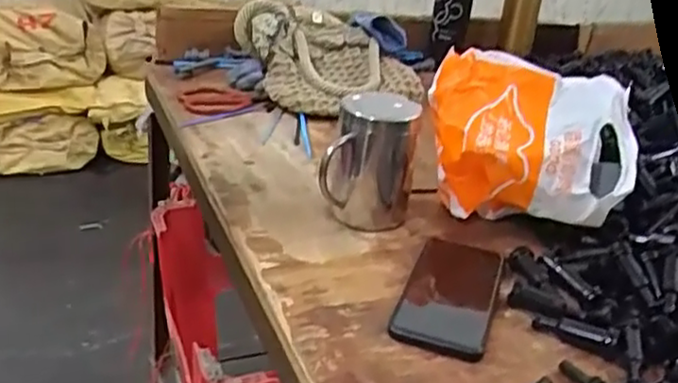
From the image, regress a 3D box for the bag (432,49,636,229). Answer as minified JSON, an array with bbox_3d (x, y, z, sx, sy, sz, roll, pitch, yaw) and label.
[{"bbox_3d":[0.184,-0.040,0.695,0.188,0.145,0.123,8,26,3],"label":"bag"}]

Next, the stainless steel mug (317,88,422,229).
[{"bbox_3d":[0.029,-0.029,0.685,0.085,0.119,0.074,9,26,3],"label":"stainless steel mug"}]

